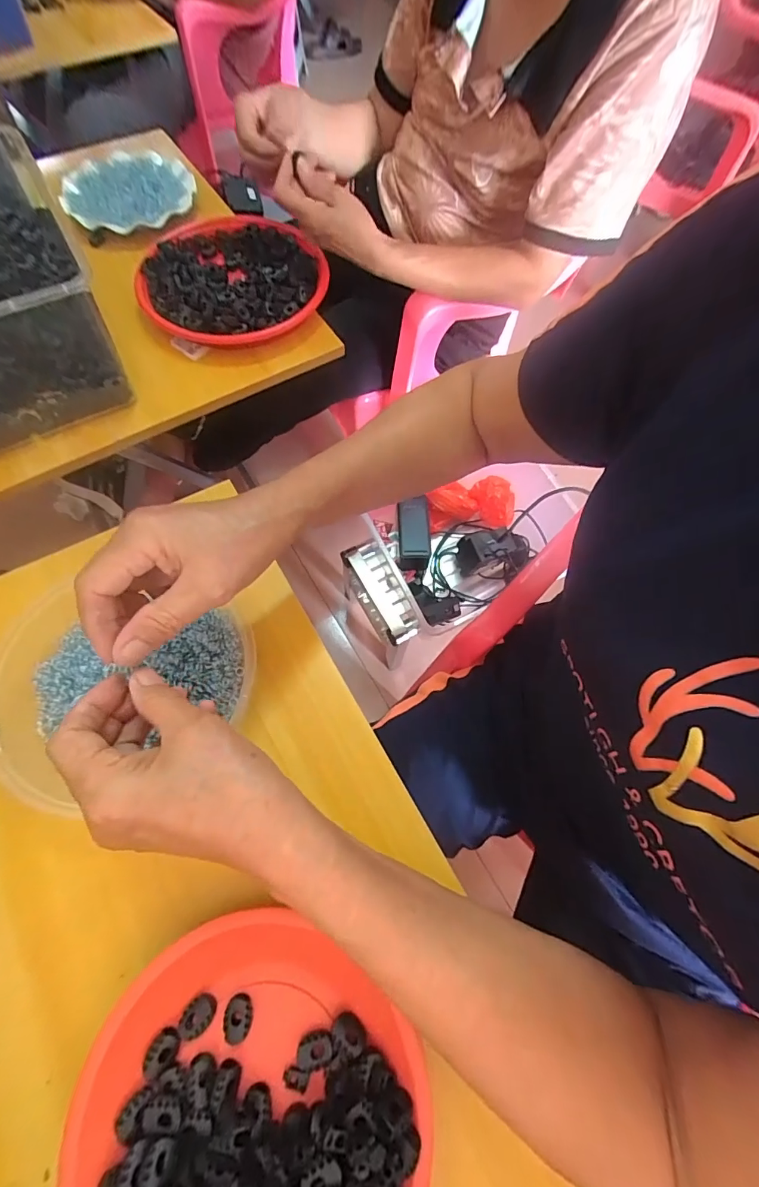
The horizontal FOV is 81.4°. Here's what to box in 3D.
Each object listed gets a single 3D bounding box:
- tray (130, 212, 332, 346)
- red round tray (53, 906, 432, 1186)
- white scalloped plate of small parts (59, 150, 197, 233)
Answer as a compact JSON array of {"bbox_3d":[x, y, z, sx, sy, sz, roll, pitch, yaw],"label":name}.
[{"bbox_3d":[-0.198,-0.424,0.582,0.228,0.035,0.245,-23,71,-12],"label":"tray"},{"bbox_3d":[-0.079,0.302,0.247,0.184,0.045,0.177,1,68,-3],"label":"red round tray"},{"bbox_3d":[-0.374,-0.601,0.656,0.185,0.017,0.186,1,68,-3],"label":"white scalloped plate of small parts"}]

